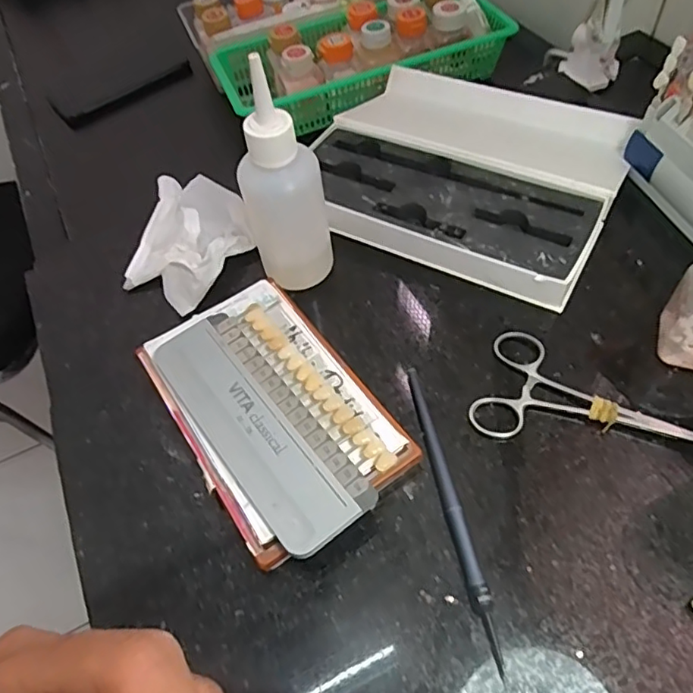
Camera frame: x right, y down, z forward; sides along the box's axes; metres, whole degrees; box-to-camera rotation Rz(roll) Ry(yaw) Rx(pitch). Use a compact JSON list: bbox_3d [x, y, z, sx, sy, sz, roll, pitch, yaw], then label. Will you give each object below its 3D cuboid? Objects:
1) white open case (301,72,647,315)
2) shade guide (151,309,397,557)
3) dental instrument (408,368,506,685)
[{"bbox_3d":[0.085,-0.129,0.415,0.205,0.030,0.192,19,59,18],"label":"white open case"},{"bbox_3d":[-0.042,0.034,0.297,0.065,0.007,0.147,-36,60,-16],"label":"shade guide"},{"bbox_3d":[0.052,0.077,0.283,0.009,0.009,0.152,-11,54,-2],"label":"dental instrument"}]

